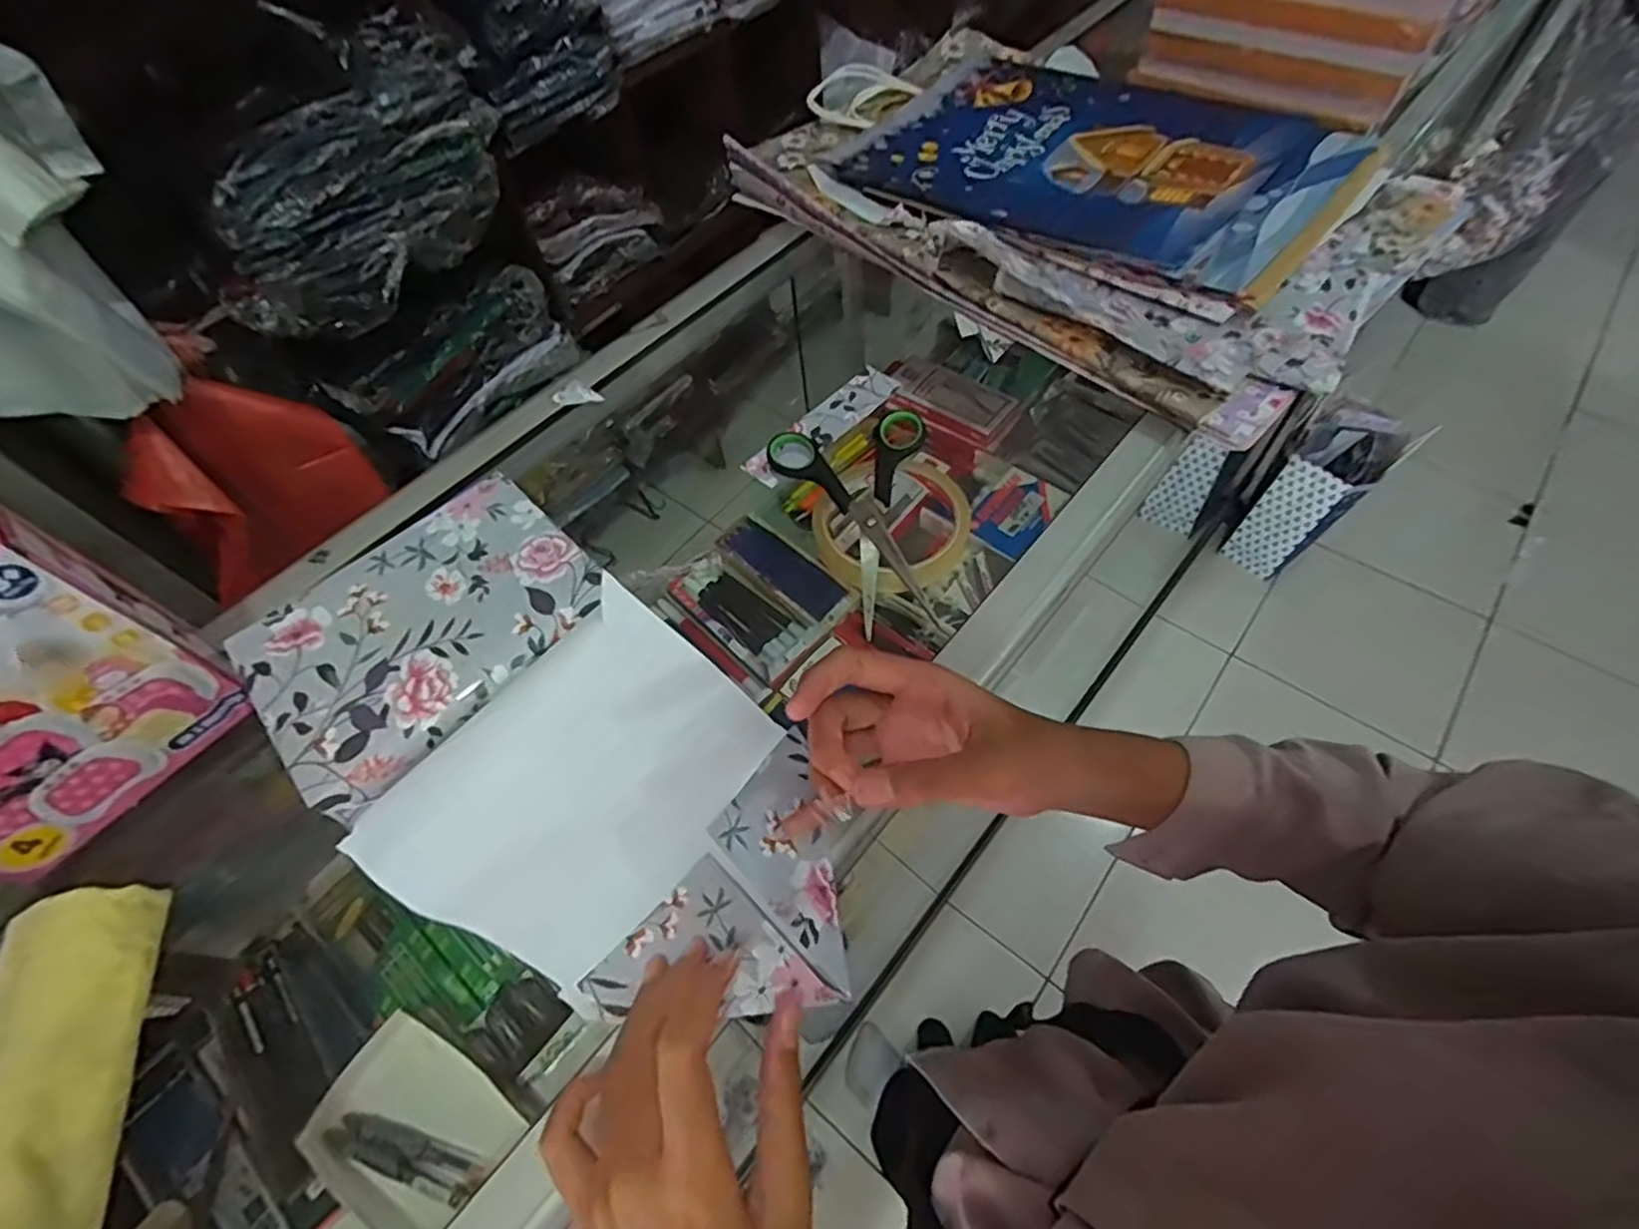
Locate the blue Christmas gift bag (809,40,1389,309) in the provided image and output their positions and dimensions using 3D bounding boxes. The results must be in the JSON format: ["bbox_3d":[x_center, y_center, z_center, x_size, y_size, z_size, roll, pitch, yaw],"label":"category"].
[{"bbox_3d":[0.207,-0.416,0.610,0.462,0.018,0.275,35,67,22],"label":"blue Christmas gift bag"}]

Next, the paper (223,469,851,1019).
[{"bbox_3d":[-0.114,0.066,0.315,0.288,0.043,0.150,41,77,4],"label":"paper"}]

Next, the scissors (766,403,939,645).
[{"bbox_3d":[0.029,-0.059,0.420,0.097,0.010,0.151,-11,58,-3],"label":"scissors"}]

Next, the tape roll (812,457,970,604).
[{"bbox_3d":[0.043,-0.056,0.427,0.091,0.018,0.102,-31,61,-14],"label":"tape roll"}]

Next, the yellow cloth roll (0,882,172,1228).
[{"bbox_3d":[-0.304,0.197,0.274,0.046,0.040,0.172,-15,59,-5],"label":"yellow cloth roll"}]

